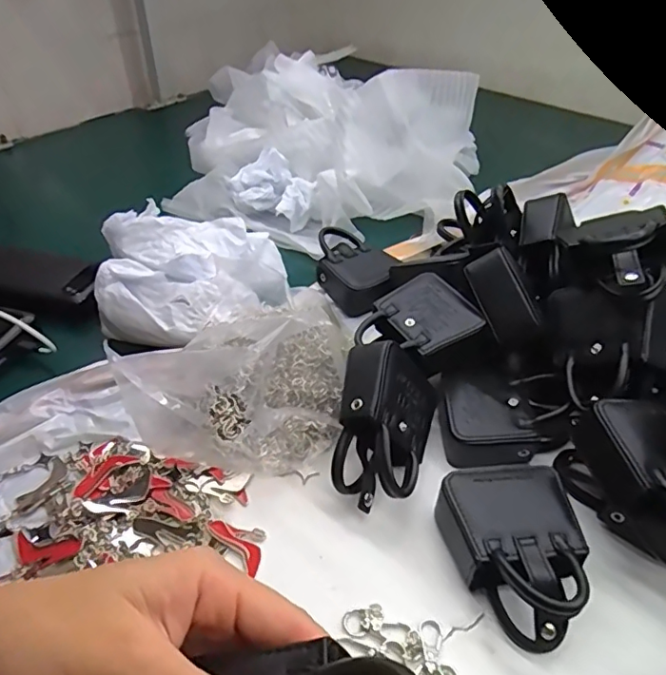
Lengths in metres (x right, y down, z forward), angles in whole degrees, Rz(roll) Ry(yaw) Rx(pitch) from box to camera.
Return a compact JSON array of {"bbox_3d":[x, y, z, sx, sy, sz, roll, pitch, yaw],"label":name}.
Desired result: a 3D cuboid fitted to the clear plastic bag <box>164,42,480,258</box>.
[{"bbox_3d":[-0.042,-0.266,0.678,0.368,0.145,0.290,20,44,22],"label":"clear plastic bag"}]

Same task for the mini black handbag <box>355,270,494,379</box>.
[{"bbox_3d":[0.068,-0.003,0.421,0.087,0.042,0.084,-22,45,-24],"label":"mini black handbag"}]

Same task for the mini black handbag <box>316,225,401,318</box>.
[{"bbox_3d":[0.024,-0.069,0.538,0.068,0.035,0.121,-19,44,-21],"label":"mini black handbag"}]

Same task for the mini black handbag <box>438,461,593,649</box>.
[{"bbox_3d":[0.106,0.123,0.315,0.081,0.034,0.098,-2,40,-4],"label":"mini black handbag"}]

